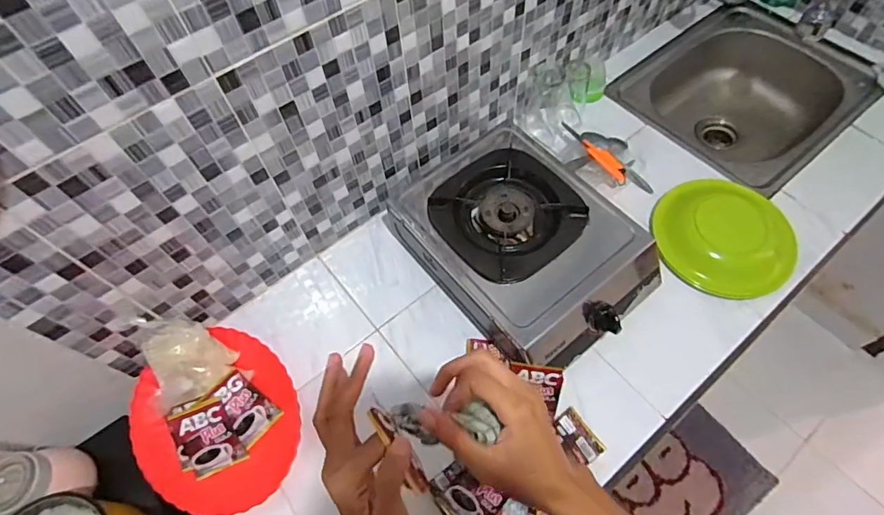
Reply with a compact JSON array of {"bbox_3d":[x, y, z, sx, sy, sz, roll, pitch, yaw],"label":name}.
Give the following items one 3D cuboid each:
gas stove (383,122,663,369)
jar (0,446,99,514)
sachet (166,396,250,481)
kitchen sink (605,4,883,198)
[{"bbox_3d":[0.112,-0.045,0.799,0.280,0.133,0.440,-34,64,-14],"label":"gas stove"},{"bbox_3d":[-0.565,0.316,0.664,0.083,0.108,0.084,-1,61,3],"label":"jar"},{"bbox_3d":[-0.338,0.264,0.685,0.079,0.020,0.104,-19,99,-9],"label":"sachet"},{"bbox_3d":[0.662,-0.332,1.102,0.466,0.195,0.406,-36,65,-15],"label":"kitchen sink"}]

